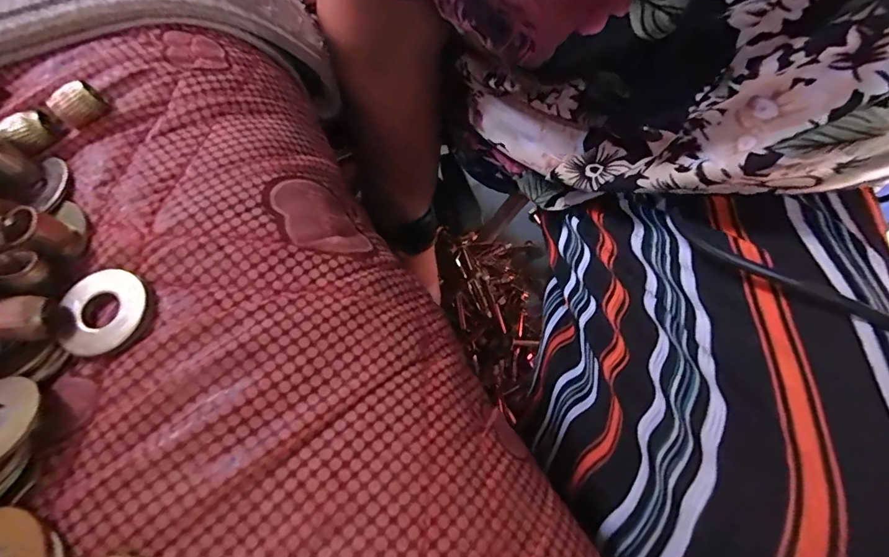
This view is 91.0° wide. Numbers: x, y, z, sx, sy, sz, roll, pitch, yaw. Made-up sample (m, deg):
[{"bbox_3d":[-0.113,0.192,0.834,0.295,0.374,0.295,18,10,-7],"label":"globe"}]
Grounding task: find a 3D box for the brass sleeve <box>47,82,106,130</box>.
[{"bbox_3d":[-0.121,-0.057,0.144,0.014,0.008,0.009,-35,71,-17],"label":"brass sleeve"}]

